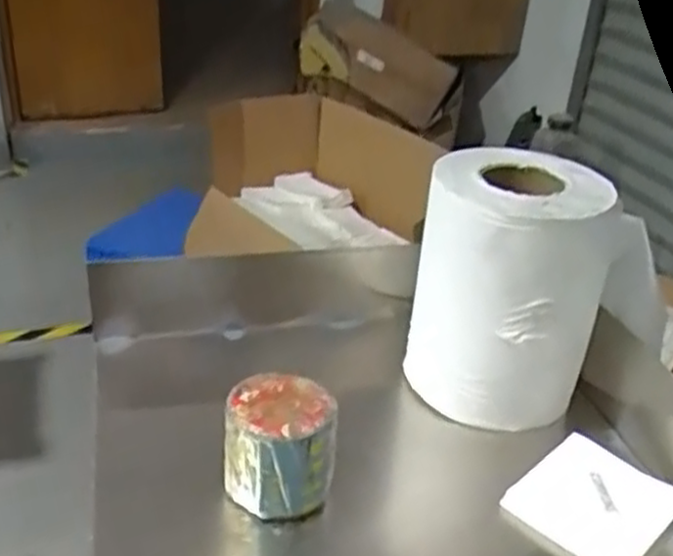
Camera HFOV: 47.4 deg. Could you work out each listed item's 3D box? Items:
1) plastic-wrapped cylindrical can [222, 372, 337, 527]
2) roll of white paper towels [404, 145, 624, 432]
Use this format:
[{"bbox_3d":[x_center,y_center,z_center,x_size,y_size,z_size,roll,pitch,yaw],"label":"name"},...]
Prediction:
[{"bbox_3d":[-0.047,0.144,0.637,0.089,0.102,0.075,2,29,-4],"label":"plastic-wrapped cylindrical can"},{"bbox_3d":[0.164,0.012,0.759,0.171,0.229,0.150,10,30,9],"label":"roll of white paper towels"}]

